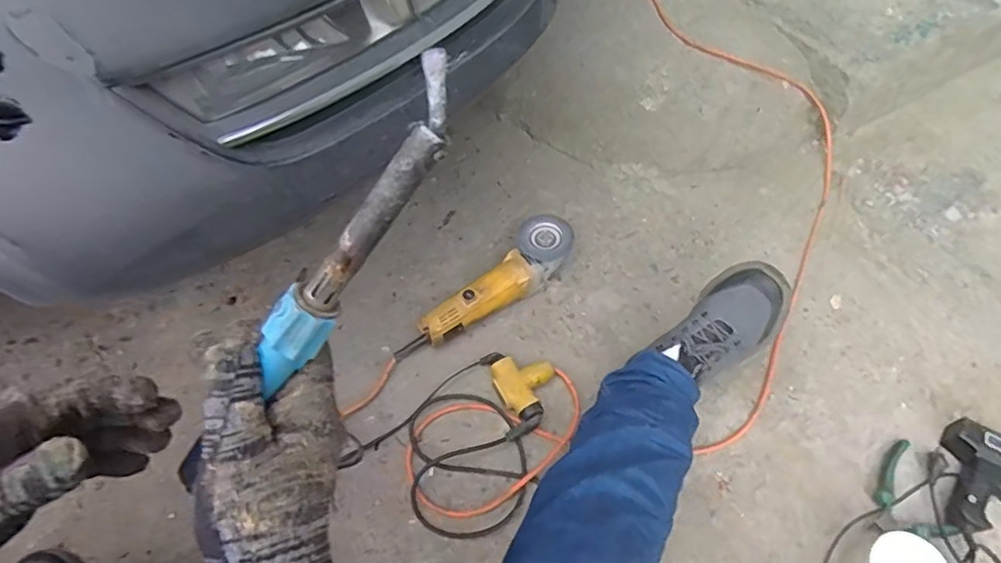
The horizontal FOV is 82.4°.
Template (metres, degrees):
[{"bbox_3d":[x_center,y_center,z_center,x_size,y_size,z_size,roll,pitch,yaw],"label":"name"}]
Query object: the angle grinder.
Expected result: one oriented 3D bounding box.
[{"bbox_3d":[-0.007,0.001,0.849,0.260,0.082,0.066,-34,68,-15],"label":"angle grinder"}]

